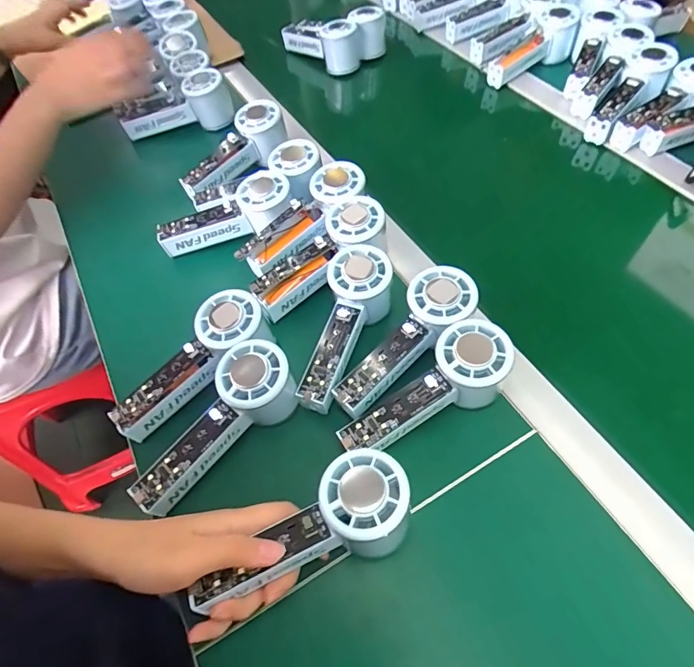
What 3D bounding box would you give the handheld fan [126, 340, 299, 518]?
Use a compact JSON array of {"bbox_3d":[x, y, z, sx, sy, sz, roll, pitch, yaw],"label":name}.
[{"bbox_3d":[-0.099,0.075,0.355,0.058,0.054,0.150,38,82,25],"label":"handheld fan"}]

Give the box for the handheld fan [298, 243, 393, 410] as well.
[{"bbox_3d":[-0.003,-0.004,0.402,0.056,0.051,0.154,17,74,14],"label":"handheld fan"}]

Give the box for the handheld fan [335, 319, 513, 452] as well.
[{"bbox_3d":[0.065,0.050,0.361,0.151,0.056,0.056,-34,60,-2],"label":"handheld fan"}]

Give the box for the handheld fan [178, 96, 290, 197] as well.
[{"bbox_3d":[-0.140,-0.223,0.538,0.049,0.052,0.149,37,66,24],"label":"handheld fan"}]

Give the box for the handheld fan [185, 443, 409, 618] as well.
[{"bbox_3d":[-0.024,0.136,0.295,0.146,0.051,0.056,-30,59,-2],"label":"handheld fan"}]

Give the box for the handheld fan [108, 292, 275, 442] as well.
[{"bbox_3d":[-0.130,0.027,0.376,0.057,0.037,0.150,40,84,25],"label":"handheld fan"}]

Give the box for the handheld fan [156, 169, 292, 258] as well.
[{"bbox_3d":[-0.130,-0.123,0.479,0.153,0.045,0.058,-22,56,10],"label":"handheld fan"}]

